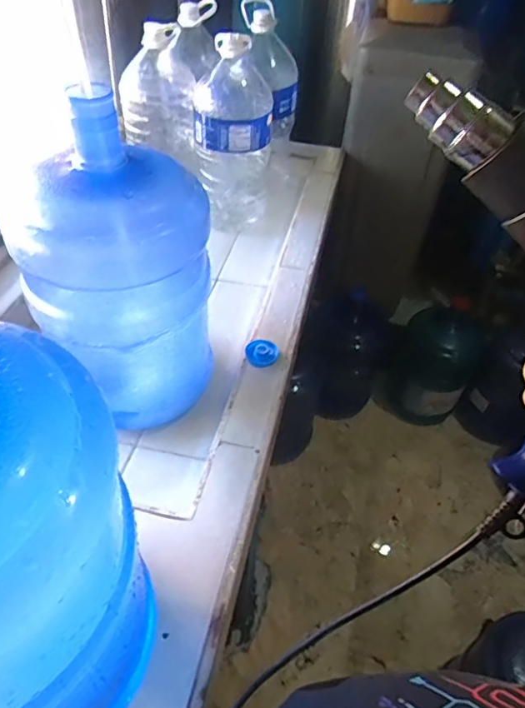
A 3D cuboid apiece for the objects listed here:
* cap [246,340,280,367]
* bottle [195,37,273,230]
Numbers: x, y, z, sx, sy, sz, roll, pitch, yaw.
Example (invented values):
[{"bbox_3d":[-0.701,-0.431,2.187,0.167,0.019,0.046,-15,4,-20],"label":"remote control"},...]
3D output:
[{"bbox_3d":[0.000,-0.002,0.862,0.056,0.019,0.048,4,45,-1],"label":"cap"},{"bbox_3d":[-0.062,-0.480,1.134,0.170,0.397,0.169,1,45,-5],"label":"bottle"}]

